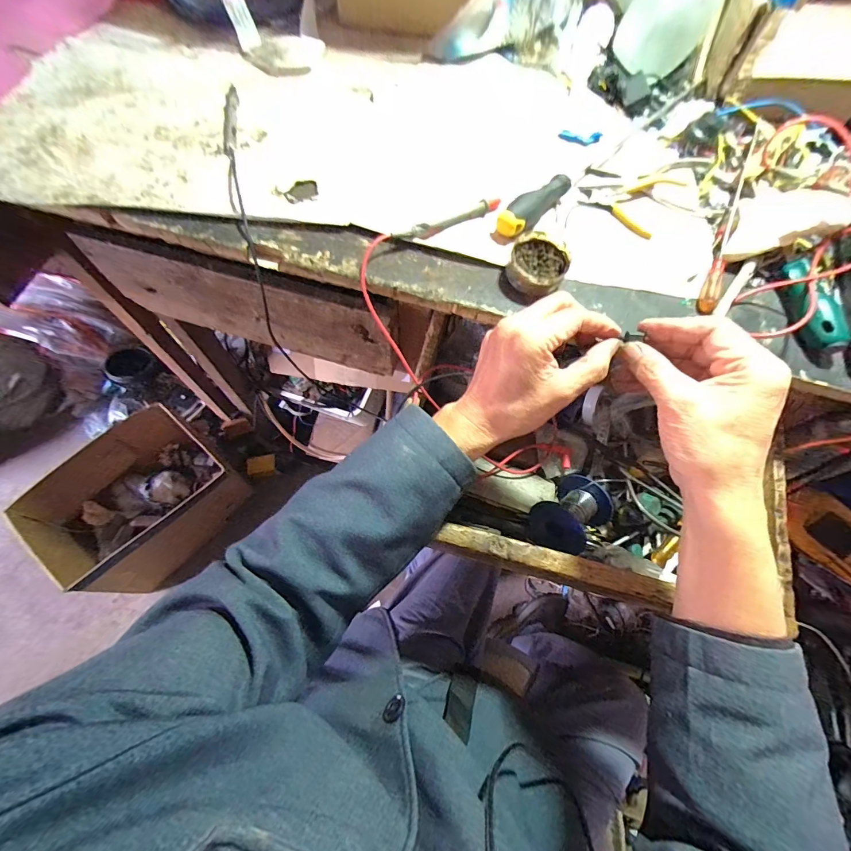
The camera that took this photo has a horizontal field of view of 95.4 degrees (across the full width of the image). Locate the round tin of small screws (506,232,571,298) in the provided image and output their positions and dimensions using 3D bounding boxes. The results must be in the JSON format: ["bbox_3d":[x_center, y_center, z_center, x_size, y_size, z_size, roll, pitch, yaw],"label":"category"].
[{"bbox_3d":[0.104,-0.147,0.358,0.052,0.021,0.062,23,67,5],"label":"round tin of small screws"}]

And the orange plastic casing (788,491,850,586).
[{"bbox_3d":[0.648,0.179,0.614,0.087,0.032,0.149,-46,65,19],"label":"orange plastic casing"}]

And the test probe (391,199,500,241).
[{"bbox_3d":[0.024,-0.202,0.380,0.126,0.018,0.009,-30,73,-16],"label":"test probe"}]

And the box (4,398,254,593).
[{"bbox_3d":[-0.679,0.192,0.912,0.375,0.218,0.265,-42,76,-19],"label":"box"}]

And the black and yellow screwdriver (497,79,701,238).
[{"bbox_3d":[0.207,-0.306,0.428,0.364,0.032,0.021,-41,76,-19],"label":"black and yellow screwdriver"}]

